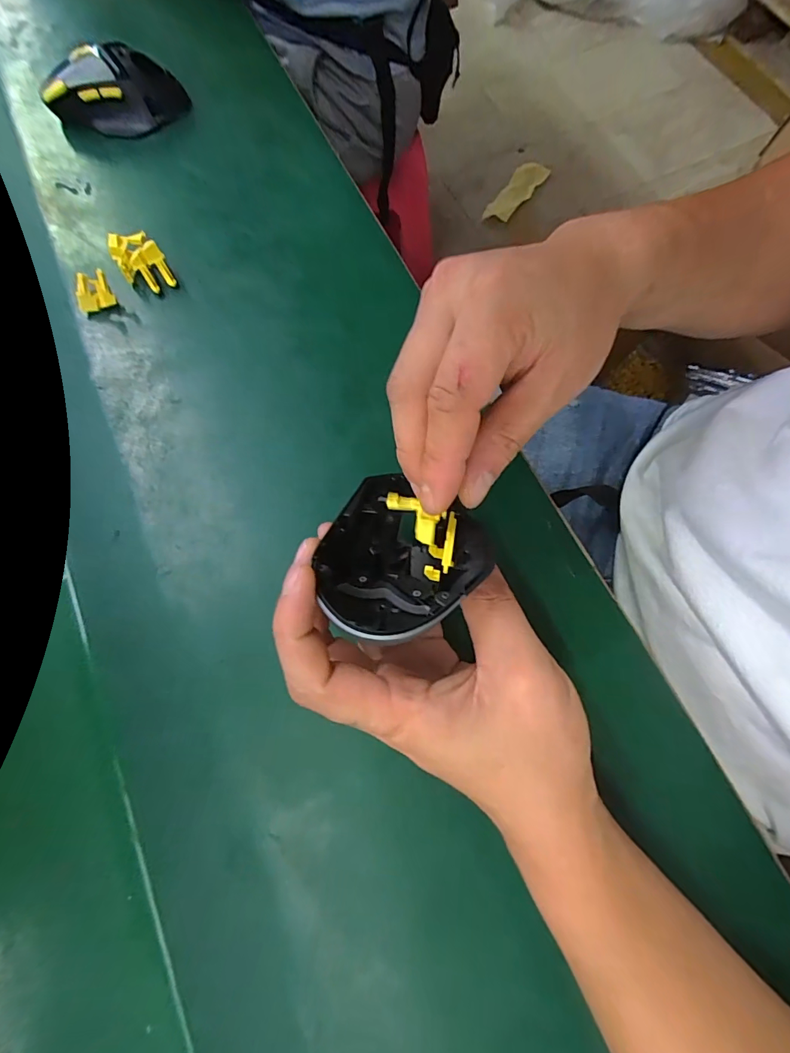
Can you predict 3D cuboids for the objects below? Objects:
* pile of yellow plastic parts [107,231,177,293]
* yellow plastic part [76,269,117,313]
[{"bbox_3d":[-0.193,-0.201,0.349,0.033,0.028,0.038,-29,76,-9],"label":"pile of yellow plastic parts"},{"bbox_3d":[-0.224,-0.173,0.339,0.026,0.030,0.012,-19,74,-7],"label":"yellow plastic part"}]

